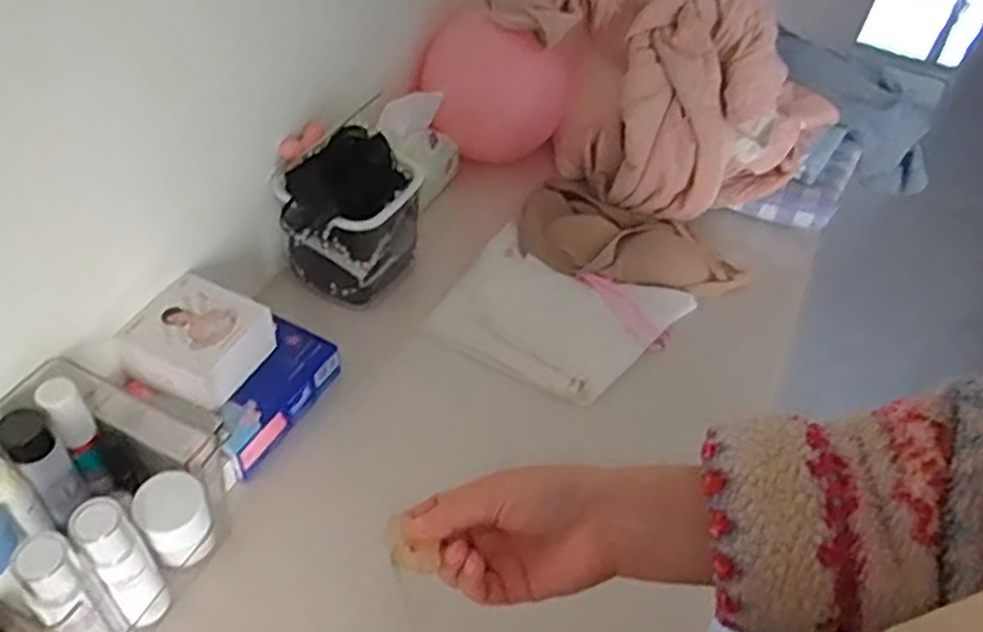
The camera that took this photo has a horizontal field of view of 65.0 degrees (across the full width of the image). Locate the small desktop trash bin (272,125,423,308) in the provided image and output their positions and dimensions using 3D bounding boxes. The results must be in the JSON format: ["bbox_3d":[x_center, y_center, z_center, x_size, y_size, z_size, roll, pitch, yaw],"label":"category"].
[{"bbox_3d":[-0.164,-0.114,0.905,0.150,0.166,0.136,6,47,-1],"label":"small desktop trash bin"}]

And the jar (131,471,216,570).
[{"bbox_3d":[-0.279,0.179,0.682,0.053,0.067,0.056,3,47,-4],"label":"jar"}]

